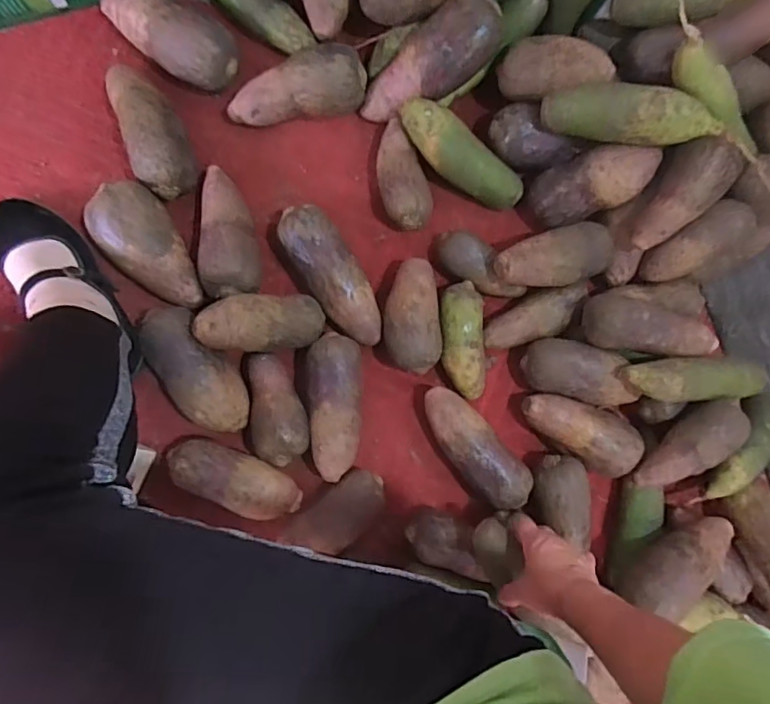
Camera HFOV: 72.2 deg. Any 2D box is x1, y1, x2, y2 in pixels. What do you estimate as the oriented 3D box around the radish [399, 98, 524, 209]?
[{"bbox_3d":[0.093,-0.246,0.660,0.175,0.048,0.058,33,82,-21],"label":"radish"}]

